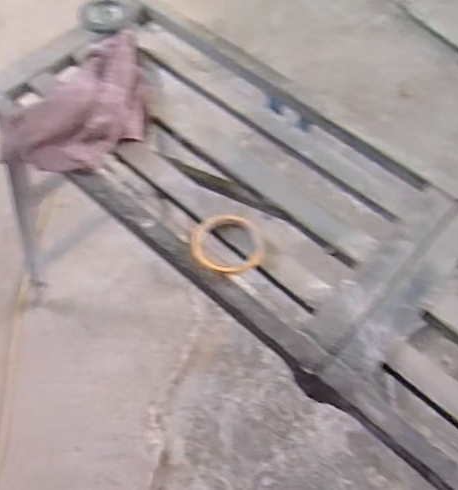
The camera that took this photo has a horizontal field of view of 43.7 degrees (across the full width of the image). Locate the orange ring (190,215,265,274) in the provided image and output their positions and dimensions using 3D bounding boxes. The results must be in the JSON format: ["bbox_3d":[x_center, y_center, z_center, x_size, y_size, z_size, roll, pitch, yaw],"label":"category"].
[{"bbox_3d":[-0.002,-0.003,0.746,0.095,0.017,0.088,0,63,0],"label":"orange ring"}]

